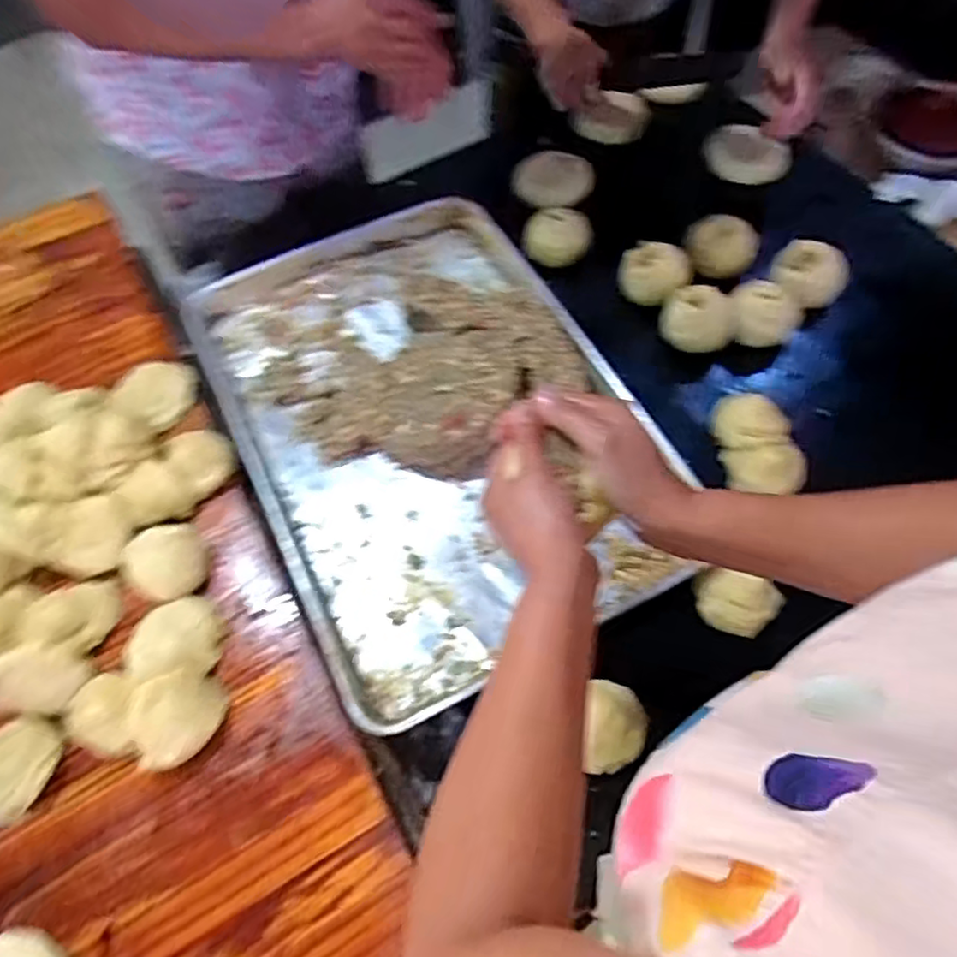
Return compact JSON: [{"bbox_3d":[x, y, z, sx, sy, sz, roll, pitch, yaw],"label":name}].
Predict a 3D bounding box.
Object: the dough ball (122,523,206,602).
[{"bbox_3d":[-0.307,0.085,0.667,0.072,0.044,0.069,-39,66,-16],"label":"dough ball"}]

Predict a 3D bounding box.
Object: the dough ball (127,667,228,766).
[{"bbox_3d":[-0.273,0.213,0.602,0.078,0.038,0.066,-40,66,-16],"label":"dough ball"}]

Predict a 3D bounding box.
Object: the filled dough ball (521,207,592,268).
[{"bbox_3d":[0.105,-0.329,0.889,0.088,0.074,0.080,-2,62,3],"label":"filled dough ball"}]

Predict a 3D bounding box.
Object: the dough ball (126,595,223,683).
[{"bbox_3d":[-0.286,0.150,0.634,0.068,0.045,0.076,-11,62,-2],"label":"dough ball"}]

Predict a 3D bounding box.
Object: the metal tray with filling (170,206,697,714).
[{"bbox_3d":[-0.065,-0.080,0.763,0.398,0.069,0.588,-27,63,-10],"label":"metal tray with filling"}]

